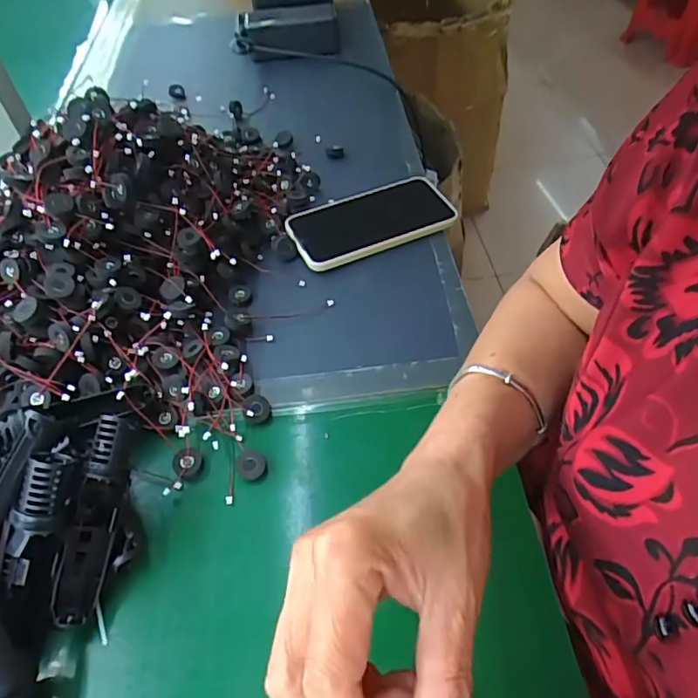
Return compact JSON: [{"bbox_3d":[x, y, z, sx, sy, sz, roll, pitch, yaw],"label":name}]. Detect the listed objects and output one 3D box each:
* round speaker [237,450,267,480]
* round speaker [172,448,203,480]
[{"bbox_3d":[-0.069,0.082,0.385,0.020,0.011,0.019,-2,51,3],"label":"round speaker"},{"bbox_3d":[-0.115,0.082,0.390,0.020,0.006,0.020,-2,51,3],"label":"round speaker"}]

